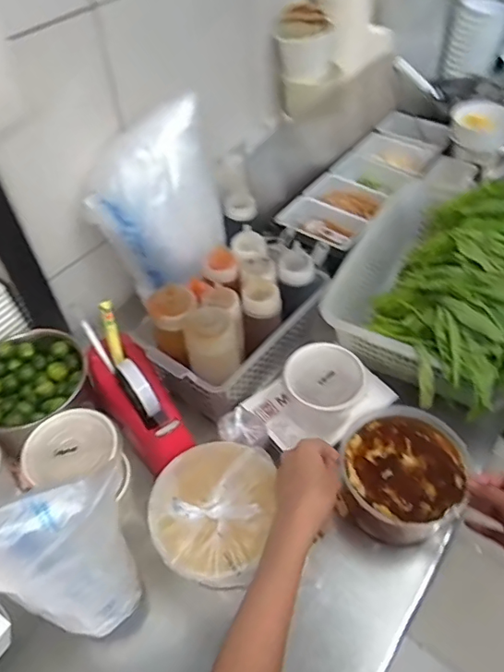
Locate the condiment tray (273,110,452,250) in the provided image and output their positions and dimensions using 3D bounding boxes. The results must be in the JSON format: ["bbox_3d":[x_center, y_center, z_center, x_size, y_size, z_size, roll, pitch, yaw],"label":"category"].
[{"bbox_3d":[0.219,-0.297,0.986,0.160,0.055,0.437,30,57,26],"label":"condiment tray"}]

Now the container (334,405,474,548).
[{"bbox_3d":[0.176,0.168,0.622,0.134,0.080,0.144,-1,49,2],"label":"container"}]

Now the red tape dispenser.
[{"bbox_3d":[-0.144,0.089,0.681,0.071,0.109,0.180,-30,67,-21],"label":"red tape dispenser"}]

